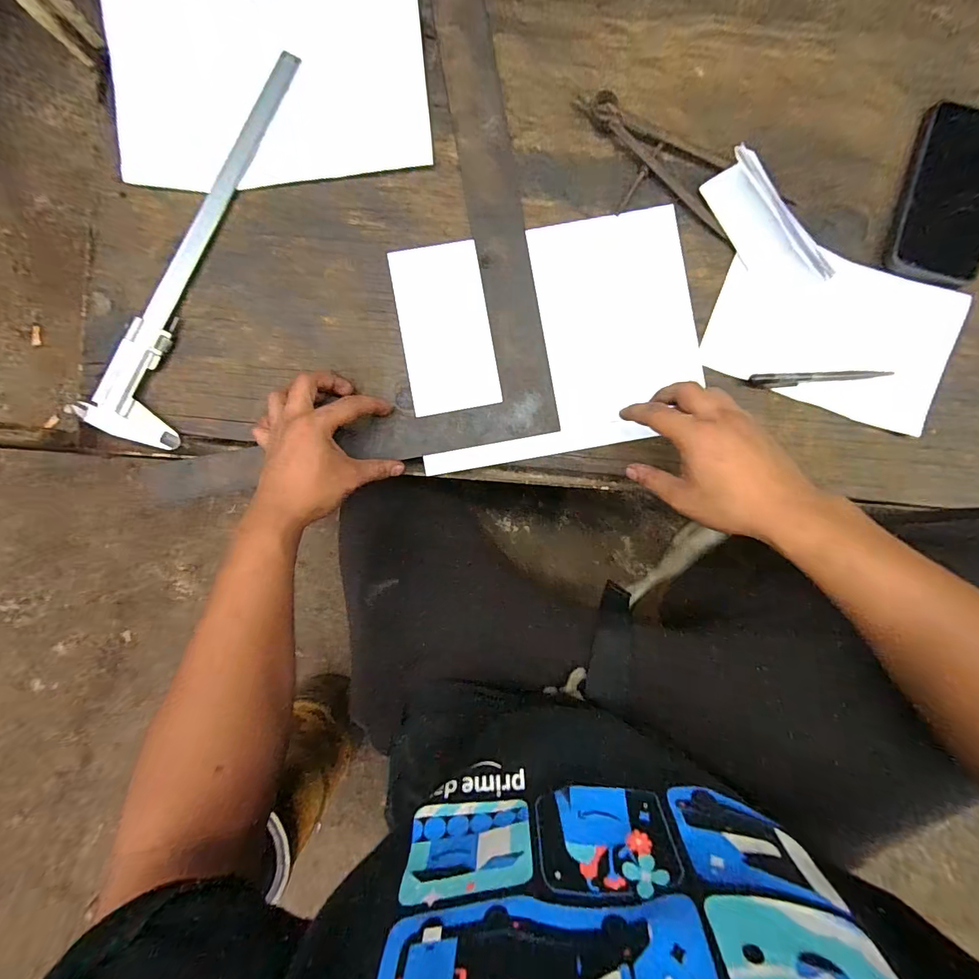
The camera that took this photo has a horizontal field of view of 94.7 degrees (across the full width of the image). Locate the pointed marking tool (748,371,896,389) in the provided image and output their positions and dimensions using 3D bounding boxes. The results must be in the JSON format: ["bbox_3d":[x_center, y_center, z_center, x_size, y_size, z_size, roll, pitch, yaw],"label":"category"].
[{"bbox_3d":[0.312,-0.105,0.424,0.127,0.016,0.012,-2,90,2],"label":"pointed marking tool"}]

